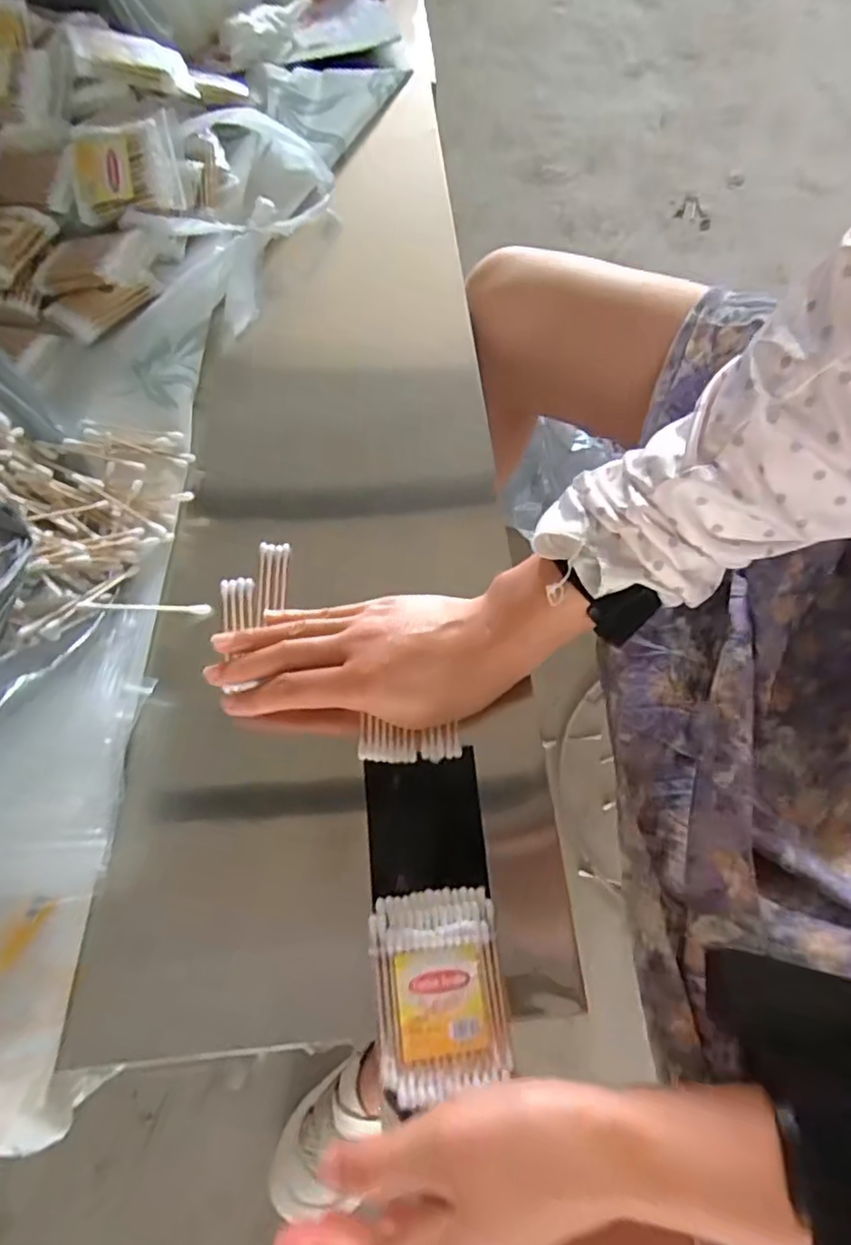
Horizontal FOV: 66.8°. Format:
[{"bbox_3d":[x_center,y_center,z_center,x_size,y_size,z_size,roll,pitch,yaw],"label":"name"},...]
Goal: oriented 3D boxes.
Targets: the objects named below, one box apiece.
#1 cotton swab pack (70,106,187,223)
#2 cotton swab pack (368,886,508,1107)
[{"bbox_3d":[-0.224,-0.338,0.480,0.081,0.017,0.066,-6,102,6],"label":"cotton swab pack"},{"bbox_3d":[0.006,0.172,0.306,0.059,0.013,0.082,-5,68,-2],"label":"cotton swab pack"}]

